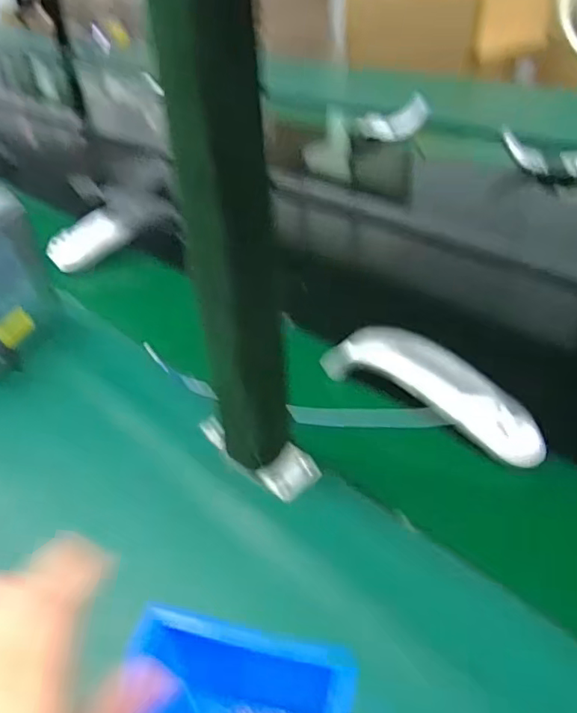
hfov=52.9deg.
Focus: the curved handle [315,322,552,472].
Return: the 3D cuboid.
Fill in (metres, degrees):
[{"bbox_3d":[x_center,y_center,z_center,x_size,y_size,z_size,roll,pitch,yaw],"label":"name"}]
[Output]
[{"bbox_3d":[0.121,0.024,0.503,0.047,0.046,0.205,-32,44,-31],"label":"curved handle"}]

